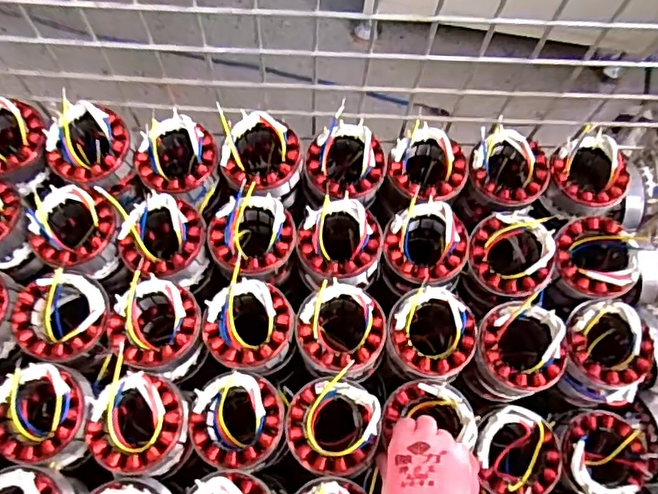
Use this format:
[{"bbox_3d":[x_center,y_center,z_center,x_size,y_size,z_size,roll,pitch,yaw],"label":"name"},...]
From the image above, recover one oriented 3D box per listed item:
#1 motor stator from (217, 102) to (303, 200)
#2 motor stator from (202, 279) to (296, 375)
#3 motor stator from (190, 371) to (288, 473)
[{"bbox_3d":[-0.073,-0.084,0.627,0.083,0.089,0.091,2,70,-3],"label":"motor stator"},{"bbox_3d":[-0.077,0.081,0.563,0.085,0.050,0.083,1,70,-3],"label":"motor stator"},{"bbox_3d":[-0.085,0.163,0.538,0.086,0.043,0.084,10,70,0],"label":"motor stator"}]

